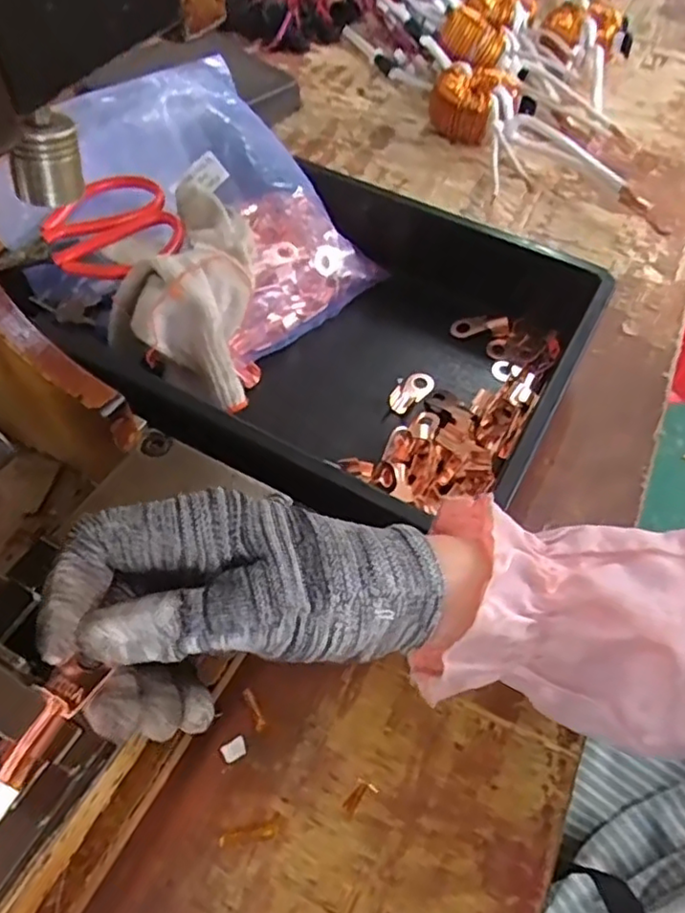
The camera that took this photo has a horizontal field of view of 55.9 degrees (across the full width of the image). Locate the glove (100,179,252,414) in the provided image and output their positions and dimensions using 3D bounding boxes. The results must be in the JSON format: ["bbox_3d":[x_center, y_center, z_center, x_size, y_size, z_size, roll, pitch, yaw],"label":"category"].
[{"bbox_3d":[-0.104,-0.110,0.422,0.095,0.065,0.163,-6,55,-7],"label":"glove"}]

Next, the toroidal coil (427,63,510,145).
[{"bbox_3d":[0.123,-0.355,0.647,0.069,0.056,0.074,1,55,-2],"label":"toroidal coil"}]

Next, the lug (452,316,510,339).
[{"bbox_3d":[0.105,-0.100,0.494,0.043,0.013,0.015,1,53,21],"label":"lug"}]

